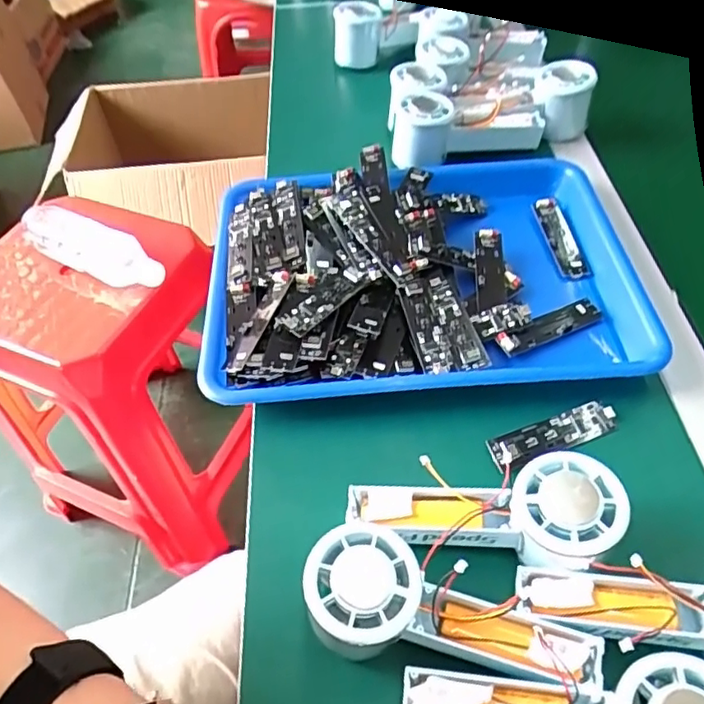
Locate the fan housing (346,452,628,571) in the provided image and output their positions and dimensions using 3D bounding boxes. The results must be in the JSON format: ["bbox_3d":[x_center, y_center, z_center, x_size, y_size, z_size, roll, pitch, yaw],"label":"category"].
[{"bbox_3d":[0.076,0.096,0.343,0.150,0.039,0.055,-7,50,19],"label":"fan housing"}]

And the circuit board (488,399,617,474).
[{"bbox_3d":[0.137,0.057,0.401,0.096,0.006,0.023,-16,73,-15],"label":"circuit board"}]

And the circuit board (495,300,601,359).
[{"bbox_3d":[0.151,-0.018,0.455,0.086,0.011,0.021,-24,54,-14],"label":"circuit board"}]

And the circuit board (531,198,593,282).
[{"bbox_3d":[0.185,-0.101,0.520,0.026,0.013,0.095,-8,51,-2],"label":"circuit board"}]

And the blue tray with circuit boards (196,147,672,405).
[{"bbox_3d":[0.058,-0.073,0.488,0.349,0.044,0.254,-5,51,0],"label":"blue tray with circuit boards"}]

